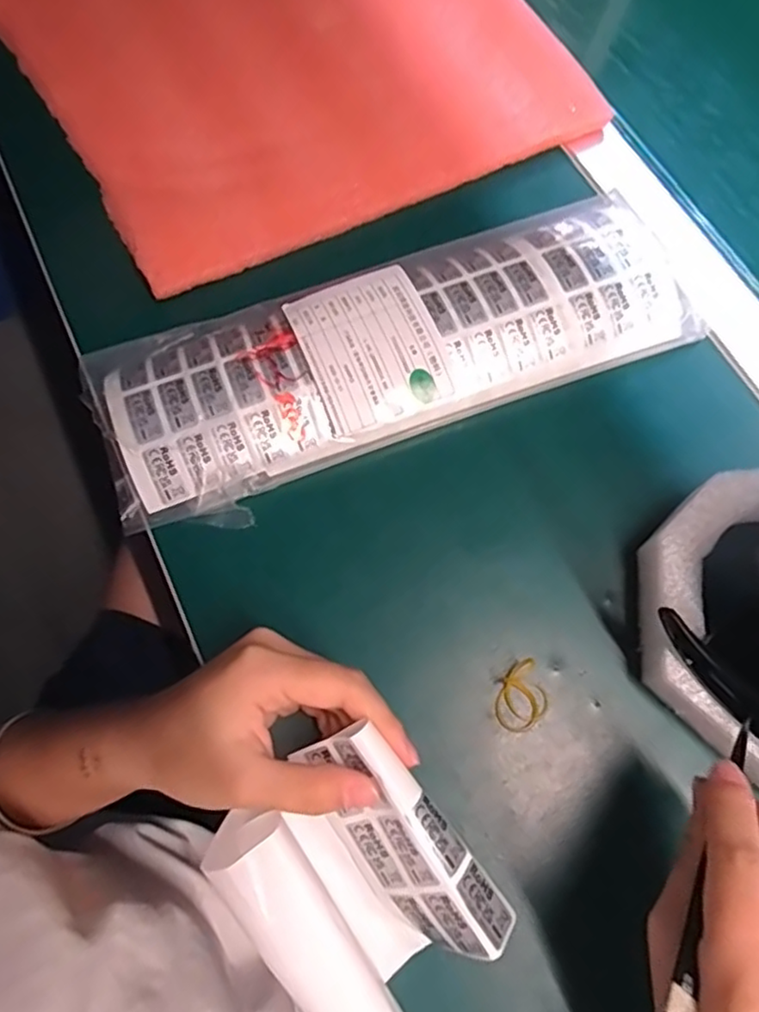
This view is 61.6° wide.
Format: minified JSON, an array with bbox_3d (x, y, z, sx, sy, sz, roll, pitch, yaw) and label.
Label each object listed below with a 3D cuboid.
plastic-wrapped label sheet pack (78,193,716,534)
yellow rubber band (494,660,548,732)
[{"bbox_3d":[0.009,-0.092,0.368,0.338,0.025,0.112,-20,74,-5],"label":"plastic-wrapped label sheet pack"},{"bbox_3d":[0.069,0.095,0.314,0.027,0.015,0.030,-25,73,-7],"label":"yellow rubber band"}]

